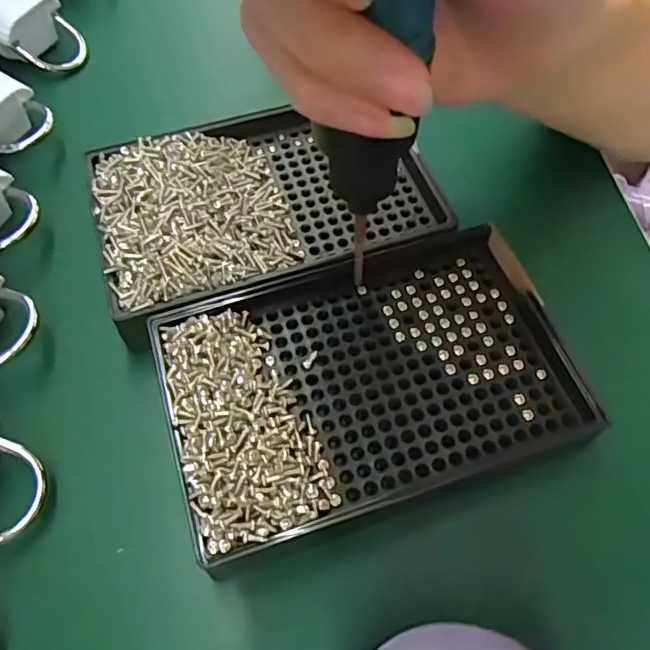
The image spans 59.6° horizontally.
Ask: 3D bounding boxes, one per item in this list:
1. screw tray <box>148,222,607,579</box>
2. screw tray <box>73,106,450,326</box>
[{"bbox_3d":[0.017,0.017,0.195,0.136,0.017,0.089,-18,61,-8],"label":"screw tray"},{"bbox_3d":[-0.027,-0.055,0.232,0.129,0.016,0.086,-18,61,-8],"label":"screw tray"}]

